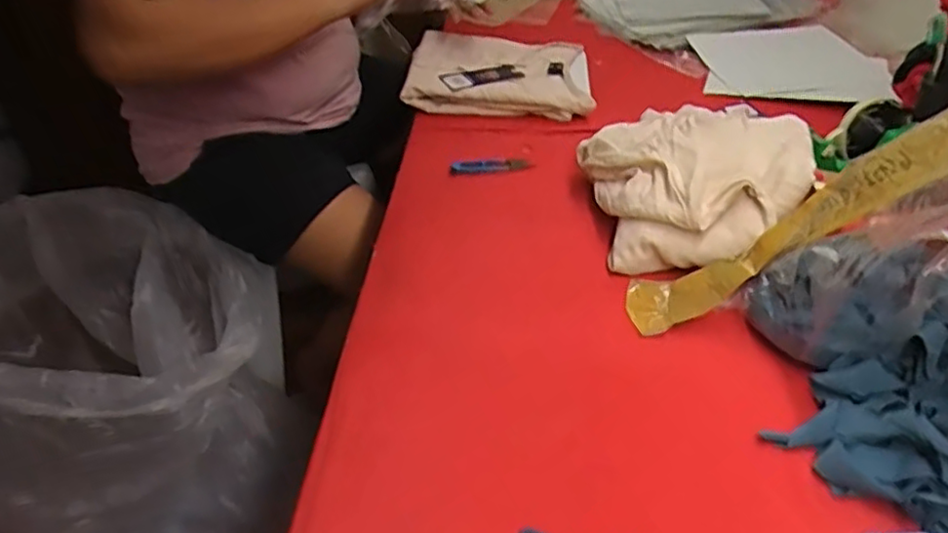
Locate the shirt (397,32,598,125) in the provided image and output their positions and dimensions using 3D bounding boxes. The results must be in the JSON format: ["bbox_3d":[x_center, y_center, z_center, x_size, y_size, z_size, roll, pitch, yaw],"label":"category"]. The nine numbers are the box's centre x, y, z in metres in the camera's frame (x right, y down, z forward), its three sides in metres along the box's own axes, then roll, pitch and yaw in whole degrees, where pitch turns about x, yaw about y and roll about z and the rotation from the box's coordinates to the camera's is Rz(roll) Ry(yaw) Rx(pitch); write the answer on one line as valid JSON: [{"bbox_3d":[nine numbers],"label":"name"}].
[{"bbox_3d":[0.040,-0.290,0.973,0.269,0.030,0.223,9,41,6],"label":"shirt"}]

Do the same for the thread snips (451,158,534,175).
[{"bbox_3d":[0.021,-0.125,0.813,0.099,0.013,0.020,-5,41,-3],"label":"thread snips"}]

